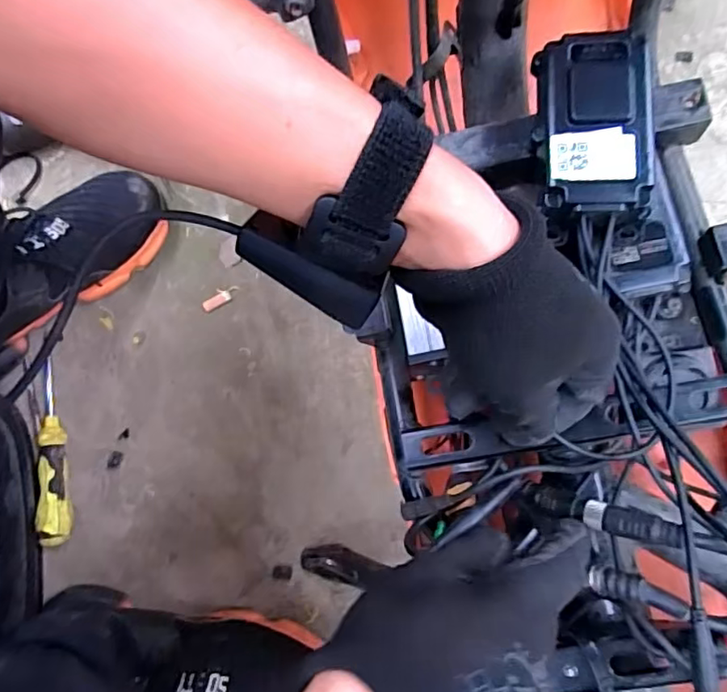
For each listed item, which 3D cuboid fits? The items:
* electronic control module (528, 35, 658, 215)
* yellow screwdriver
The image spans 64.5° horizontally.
[{"bbox_3d":[0.129,-0.124,0.324,0.055,0.031,0.101,-1,80,0],"label":"electronic control module"},{"bbox_3d":[-0.299,0.101,0.559,0.025,0.031,0.175,-8,79,-1],"label":"yellow screwdriver"}]

